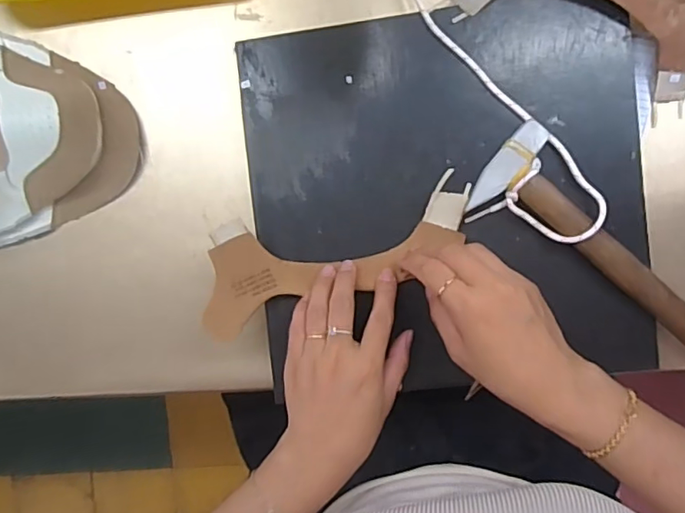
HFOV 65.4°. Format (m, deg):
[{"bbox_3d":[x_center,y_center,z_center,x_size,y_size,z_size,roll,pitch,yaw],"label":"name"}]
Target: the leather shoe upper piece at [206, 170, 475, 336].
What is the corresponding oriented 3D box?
[{"bbox_3d":[-0.007,-0.002,0.419,0.215,0.020,0.082,-15,94,2],"label":"leather shoe upper piece"}]

